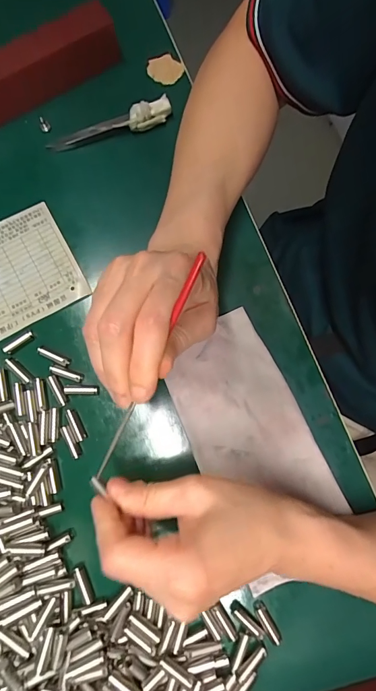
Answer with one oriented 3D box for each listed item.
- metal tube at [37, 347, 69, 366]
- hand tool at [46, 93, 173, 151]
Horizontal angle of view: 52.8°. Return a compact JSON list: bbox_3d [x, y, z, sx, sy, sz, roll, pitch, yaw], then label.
[{"bbox_3d":[-0.103,0.008,0.289,0.026,0.004,0.006,25,79,5],"label":"metal tube"},{"bbox_3d":[-0.064,-0.183,0.317,0.103,0.020,0.015,-15,80,-5],"label":"hand tool"}]

